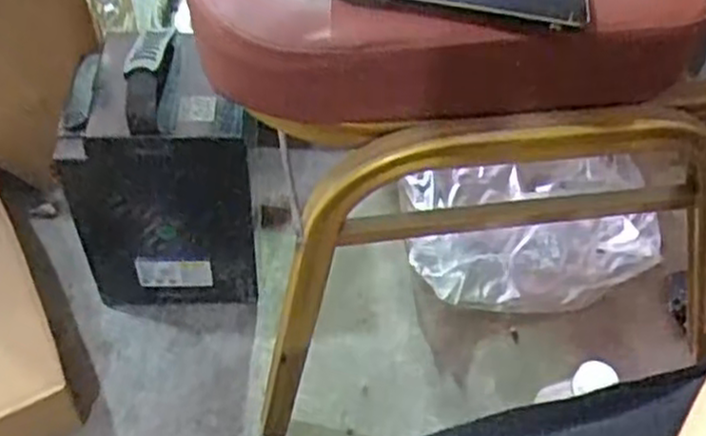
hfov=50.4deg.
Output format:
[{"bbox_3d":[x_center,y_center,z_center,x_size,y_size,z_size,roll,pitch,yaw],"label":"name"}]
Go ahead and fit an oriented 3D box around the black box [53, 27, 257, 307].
[{"bbox_3d":[-0.193,-0.039,0.782,0.172,0.319,0.129,0,50,-4],"label":"black box"}]

